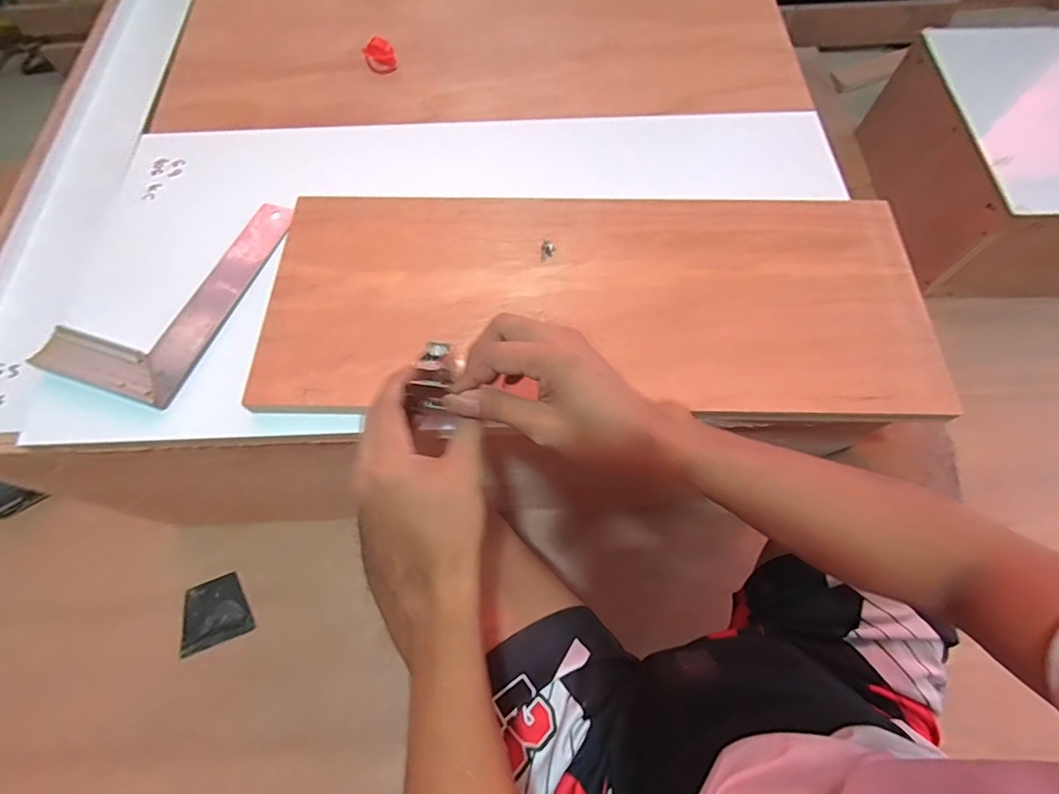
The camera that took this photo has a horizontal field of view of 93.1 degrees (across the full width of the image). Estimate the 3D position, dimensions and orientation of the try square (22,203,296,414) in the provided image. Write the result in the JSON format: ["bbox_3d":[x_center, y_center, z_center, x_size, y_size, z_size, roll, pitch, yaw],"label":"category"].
[{"bbox_3d":[-0.352,-0.115,0.504,0.128,0.021,0.245,18,67,9],"label":"try square"}]

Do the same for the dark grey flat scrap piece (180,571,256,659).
[{"bbox_3d":[-0.474,0.324,0.757,0.097,0.009,0.092,-22,67,-9],"label":"dark grey flat scrap piece"}]

